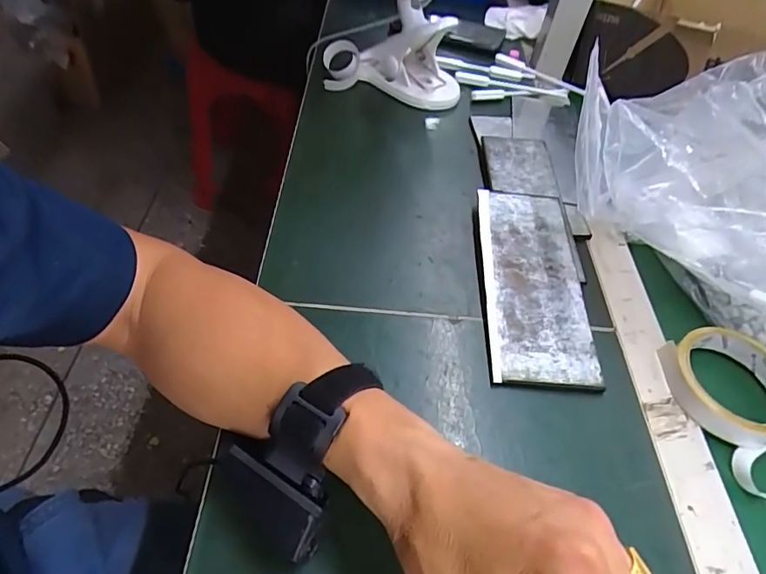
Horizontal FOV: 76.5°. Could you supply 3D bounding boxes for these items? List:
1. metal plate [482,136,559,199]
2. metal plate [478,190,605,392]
[{"bbox_3d":[0.146,-0.133,0.523,0.075,0.012,0.115,10,50,-2],"label":"metal plate"},{"bbox_3d":[0.130,-0.006,0.421,0.085,0.006,0.203,5,56,-3],"label":"metal plate"}]

